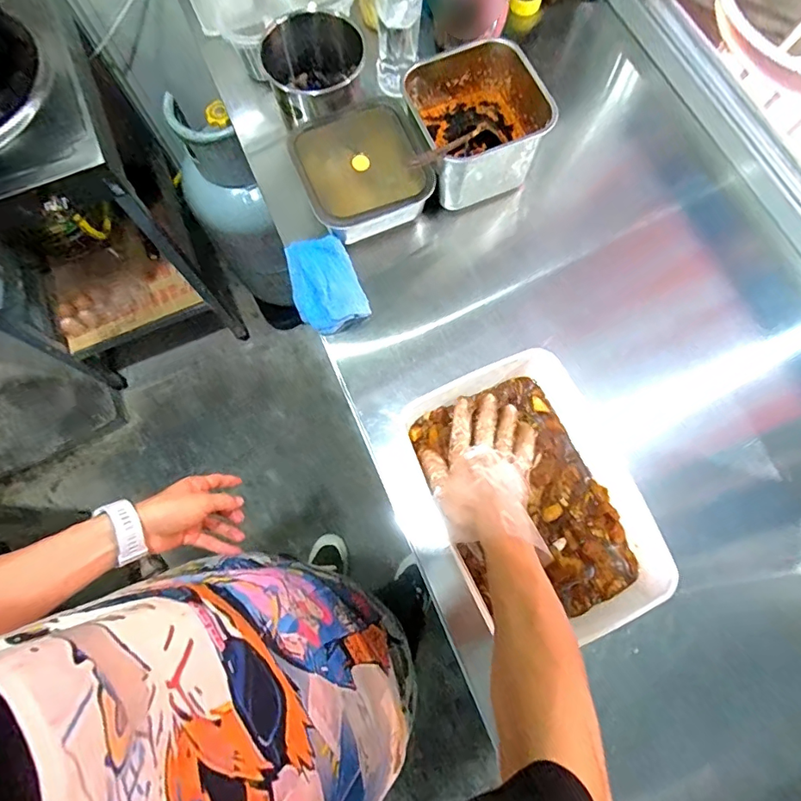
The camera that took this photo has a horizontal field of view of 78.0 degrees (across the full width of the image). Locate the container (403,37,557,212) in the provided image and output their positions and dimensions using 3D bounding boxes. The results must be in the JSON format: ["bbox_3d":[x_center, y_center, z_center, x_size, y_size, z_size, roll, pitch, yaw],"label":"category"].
[{"bbox_3d":[0.106,-0.385,0.704,0.173,0.109,0.165,-14,74,-2],"label":"container"}]

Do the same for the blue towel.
[{"bbox_3d":[-0.111,-0.170,0.707,0.095,0.041,0.146,-24,75,-5],"label":"blue towel"}]

